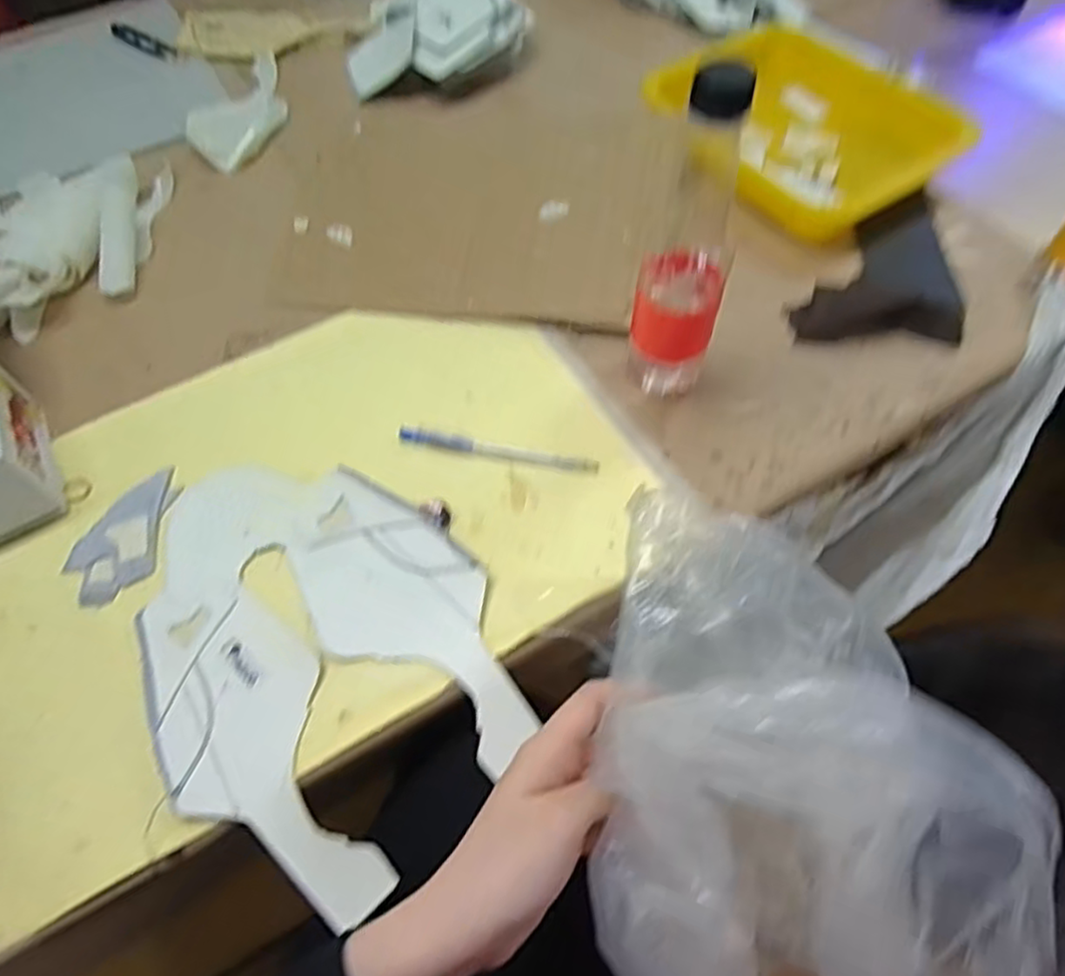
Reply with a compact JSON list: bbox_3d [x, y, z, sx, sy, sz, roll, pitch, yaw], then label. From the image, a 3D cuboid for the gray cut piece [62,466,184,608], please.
[{"bbox_3d":[-0.269,0.033,0.466,0.058,0.009,0.091,42,69,13],"label":"gray cut piece"}]

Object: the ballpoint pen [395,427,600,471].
[{"bbox_3d":[-0.024,-0.028,0.487,0.140,0.008,0.010,9,61,7],"label":"ballpoint pen"}]

